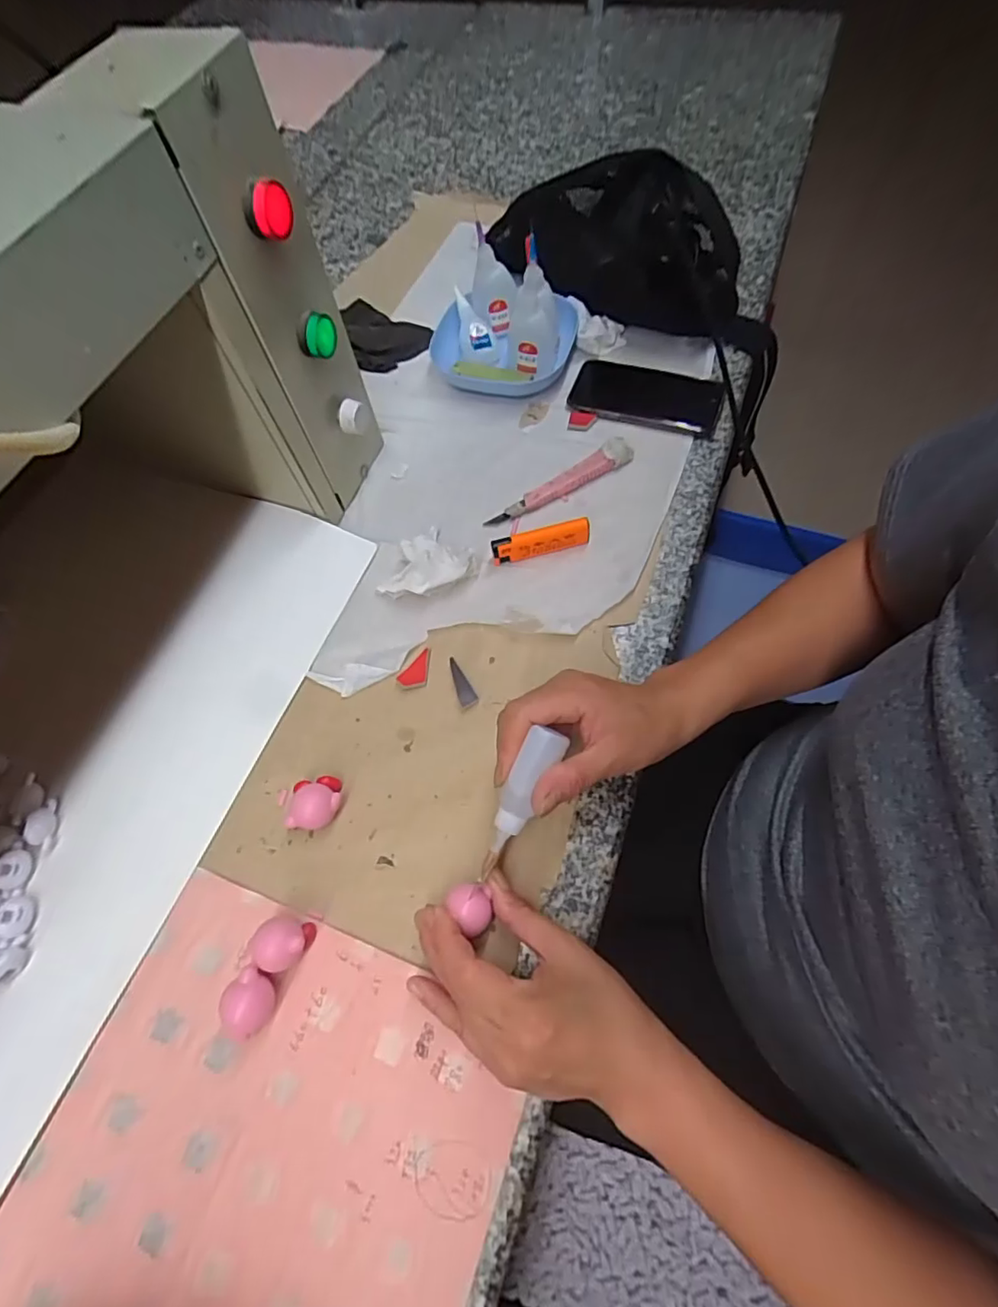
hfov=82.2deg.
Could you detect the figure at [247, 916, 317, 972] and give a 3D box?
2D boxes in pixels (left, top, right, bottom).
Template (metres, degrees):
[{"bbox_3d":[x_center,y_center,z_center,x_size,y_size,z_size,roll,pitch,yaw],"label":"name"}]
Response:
[{"bbox_3d":[-0.133,0.177,0.348,0.034,0.029,0.028,0,64,5],"label":"figure"}]

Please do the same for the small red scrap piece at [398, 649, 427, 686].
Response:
[{"bbox_3d":[-0.060,0.013,0.434,0.018,0.006,0.032,37,72,20],"label":"small red scrap piece"}]

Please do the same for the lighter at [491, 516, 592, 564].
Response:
[{"bbox_3d":[0.034,-0.092,0.465,0.078,0.024,0.013,-13,64,-2],"label":"lighter"}]

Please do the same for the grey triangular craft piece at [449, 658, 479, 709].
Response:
[{"bbox_3d":[-0.030,0.021,0.427,0.013,0.004,0.041,-24,61,-13],"label":"grey triangular craft piece"}]

